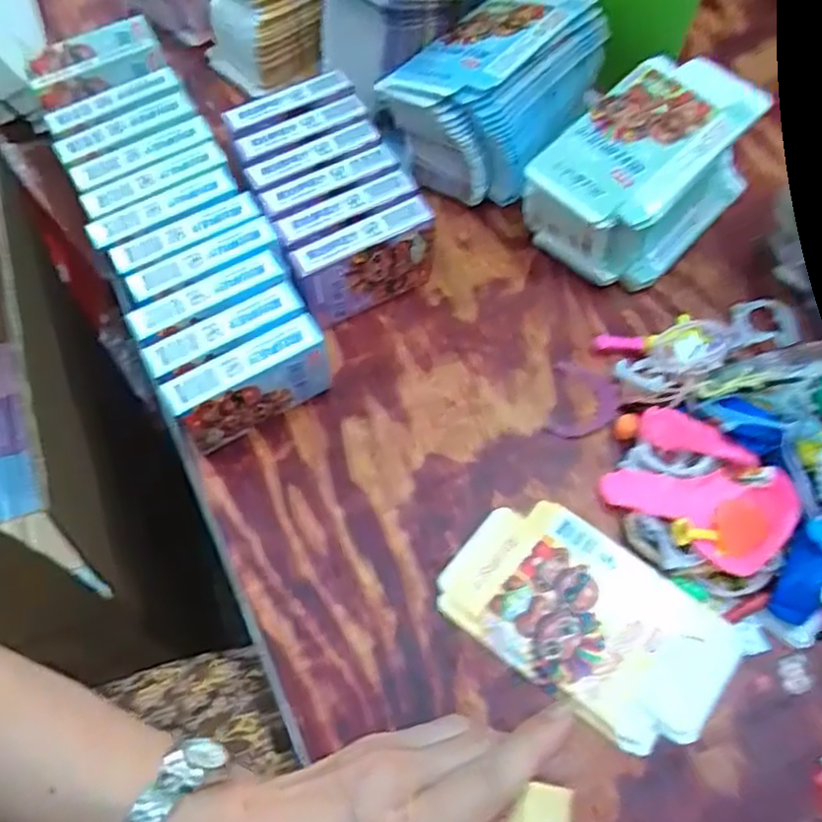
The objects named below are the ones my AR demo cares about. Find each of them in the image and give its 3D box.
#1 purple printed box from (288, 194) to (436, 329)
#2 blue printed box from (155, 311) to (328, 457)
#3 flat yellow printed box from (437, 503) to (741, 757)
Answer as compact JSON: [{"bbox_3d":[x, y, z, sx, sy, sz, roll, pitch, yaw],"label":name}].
[{"bbox_3d":[-0.030,-0.090,0.473,0.094,0.065,0.026,-26,67,-13],"label":"purple printed box"},{"bbox_3d":[-0.092,-0.013,0.434,0.091,0.067,0.022,-28,68,-13],"label":"blue printed box"},{"bbox_3d":[0.098,0.115,0.408,0.154,0.009,0.088,35,69,15],"label":"flat yellow printed box"}]

